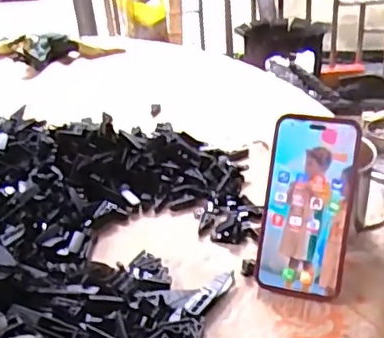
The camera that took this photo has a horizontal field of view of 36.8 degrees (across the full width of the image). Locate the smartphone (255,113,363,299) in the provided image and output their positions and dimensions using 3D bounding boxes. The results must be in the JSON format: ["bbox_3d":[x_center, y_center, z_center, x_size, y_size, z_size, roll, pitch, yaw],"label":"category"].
[{"bbox_3d":[0.105,0.032,0.521,0.076,0.160,0.009,8,-1,21],"label":"smartphone"}]

